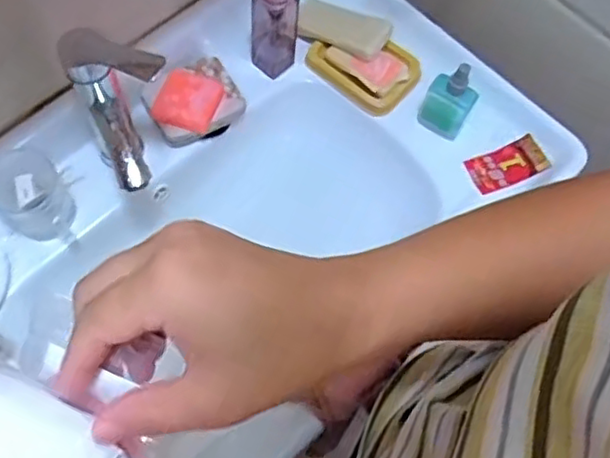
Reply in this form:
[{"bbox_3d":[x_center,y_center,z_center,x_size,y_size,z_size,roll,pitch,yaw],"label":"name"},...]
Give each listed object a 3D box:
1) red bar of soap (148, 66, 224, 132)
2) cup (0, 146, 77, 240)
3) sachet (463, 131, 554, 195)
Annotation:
[{"bbox_3d":[-0.136,-0.150,0.760,0.066,0.023,0.069,26,97,-7],"label":"red bar of soap"},{"bbox_3d":[-0.292,-0.036,0.698,0.076,0.079,0.094,-39,71,-15],"label":"cup"},{"bbox_3d":[0.245,-0.078,0.791,0.088,0.016,0.052,-20,67,-8],"label":"sachet"}]

